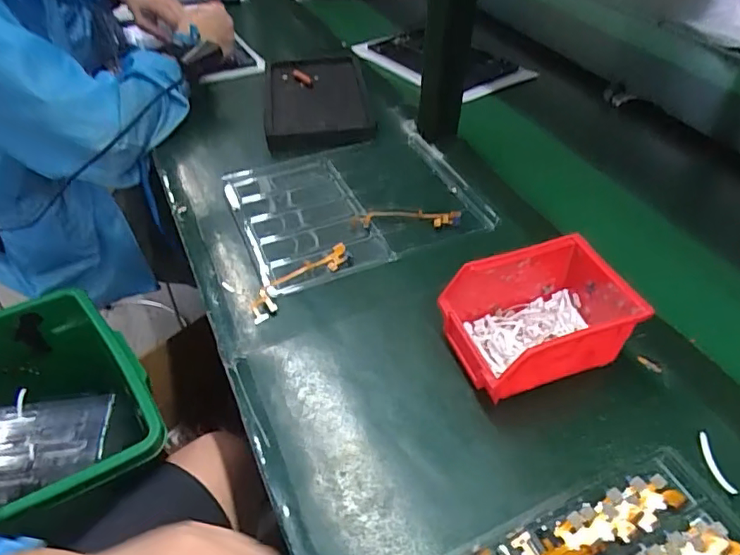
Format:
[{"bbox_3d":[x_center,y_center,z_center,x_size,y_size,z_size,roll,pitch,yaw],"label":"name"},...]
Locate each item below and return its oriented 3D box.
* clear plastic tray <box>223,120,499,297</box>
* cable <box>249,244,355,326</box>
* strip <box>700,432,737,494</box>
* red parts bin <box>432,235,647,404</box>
[{"bbox_3d":[-0.016,-0.092,0.662,0.280,0.033,0.235,-17,48,-19],"label":"clear plastic tray"},{"bbox_3d":[-0.073,0.000,0.559,0.124,0.015,0.038,-33,55,-31],"label":"cable"},{"bbox_3d":[0.260,0.140,0.412,0.008,0.006,0.046,0,45,-3],"label":"strip"},{"bbox_3d":[0.142,0.034,0.473,0.137,0.074,0.102,-13,47,-15],"label":"red parts bin"}]

